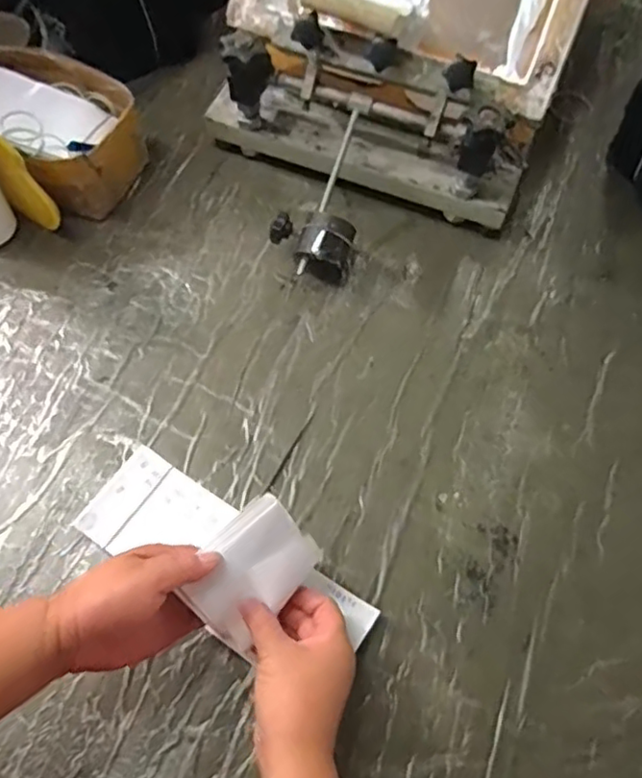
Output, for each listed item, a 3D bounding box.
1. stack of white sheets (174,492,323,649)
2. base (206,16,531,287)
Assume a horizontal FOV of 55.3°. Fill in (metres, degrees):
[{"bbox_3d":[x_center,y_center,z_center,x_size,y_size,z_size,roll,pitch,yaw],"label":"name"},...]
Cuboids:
[{"bbox_3d":[-0.052,0.136,0.458,0.096,0.016,0.074,-43,101,-9],"label":"stack of white sheets"},{"bbox_3d":[0.033,-0.258,0.661,0.358,0.157,0.242,19,64,8],"label":"base"}]

